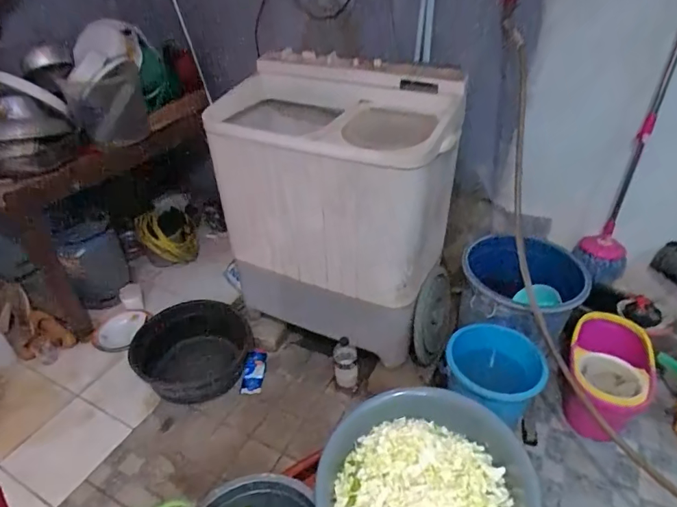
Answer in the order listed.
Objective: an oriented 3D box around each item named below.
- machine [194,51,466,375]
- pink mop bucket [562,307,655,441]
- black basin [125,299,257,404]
[{"bbox_3d":[-0.001,-0.200,1.609,0.760,0.822,0.516,12,38,17],"label":"machine"},{"bbox_3d":[0.929,0.405,1.589,0.247,0.207,0.434,18,40,24],"label":"pink mop bucket"},{"bbox_3d":[-0.565,0.352,1.753,0.439,0.134,0.388,22,42,29],"label":"black basin"}]

